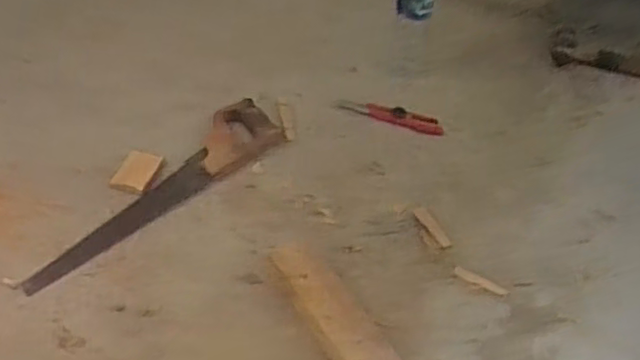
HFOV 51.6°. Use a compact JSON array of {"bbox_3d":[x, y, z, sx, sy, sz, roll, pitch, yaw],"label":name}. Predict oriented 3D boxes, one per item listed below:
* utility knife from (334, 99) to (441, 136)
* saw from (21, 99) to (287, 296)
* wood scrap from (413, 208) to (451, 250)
[{"bbox_3d":[0.113,-0.107,1.090,0.179,0.017,0.039,13,47,6],"label":"utility knife"},{"bbox_3d":[-0.232,-0.003,0.939,0.102,0.046,0.441,37,53,28],"label":"saw"},{"bbox_3d":[0.159,0.067,0.938,0.019,0.006,0.074,-20,52,-23],"label":"wood scrap"}]

